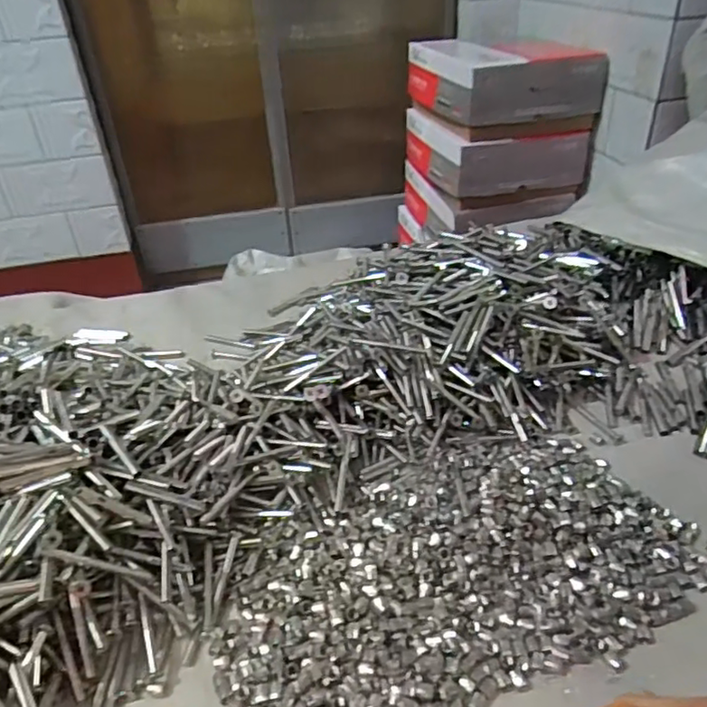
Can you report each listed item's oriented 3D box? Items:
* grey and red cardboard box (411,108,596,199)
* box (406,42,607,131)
[{"bbox_3d":[0.323,-0.501,1.431,0.318,0.125,0.344,-9,35,-7],"label":"grey and red cardboard box"},{"bbox_3d":[0.323,-0.621,1.355,0.316,0.120,0.348,-11,36,-9],"label":"box"}]

